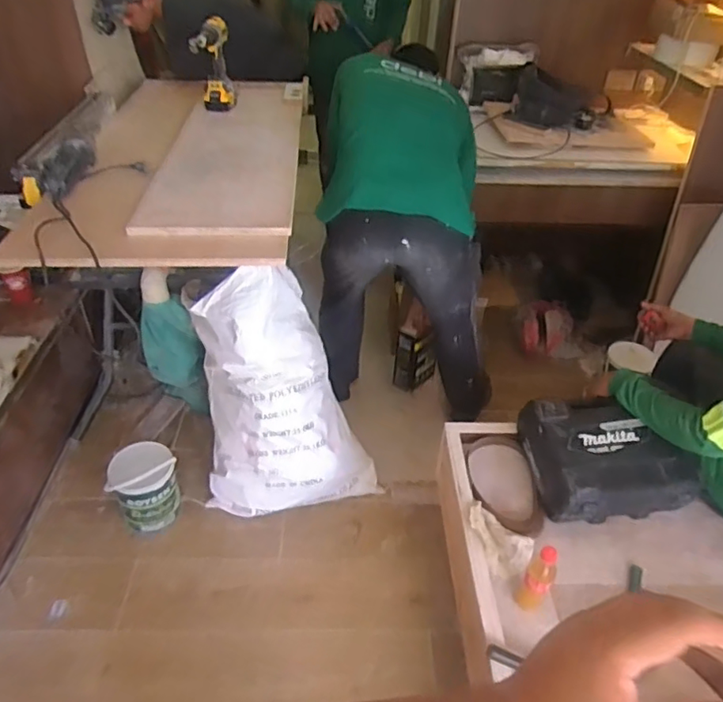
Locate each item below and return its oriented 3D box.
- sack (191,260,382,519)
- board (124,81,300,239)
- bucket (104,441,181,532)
[{"bbox_3d":[-0.203,0.132,1.572,0.482,0.646,0.285,-7,40,-12],"label":"sack"},{"bbox_3d":[-0.341,-0.542,1.505,0.344,0.064,0.866,6,46,-9],"label":"board"},{"bbox_3d":[-0.632,0.407,1.657,0.185,0.234,0.152,-14,42,-20],"label":"bucket"}]

